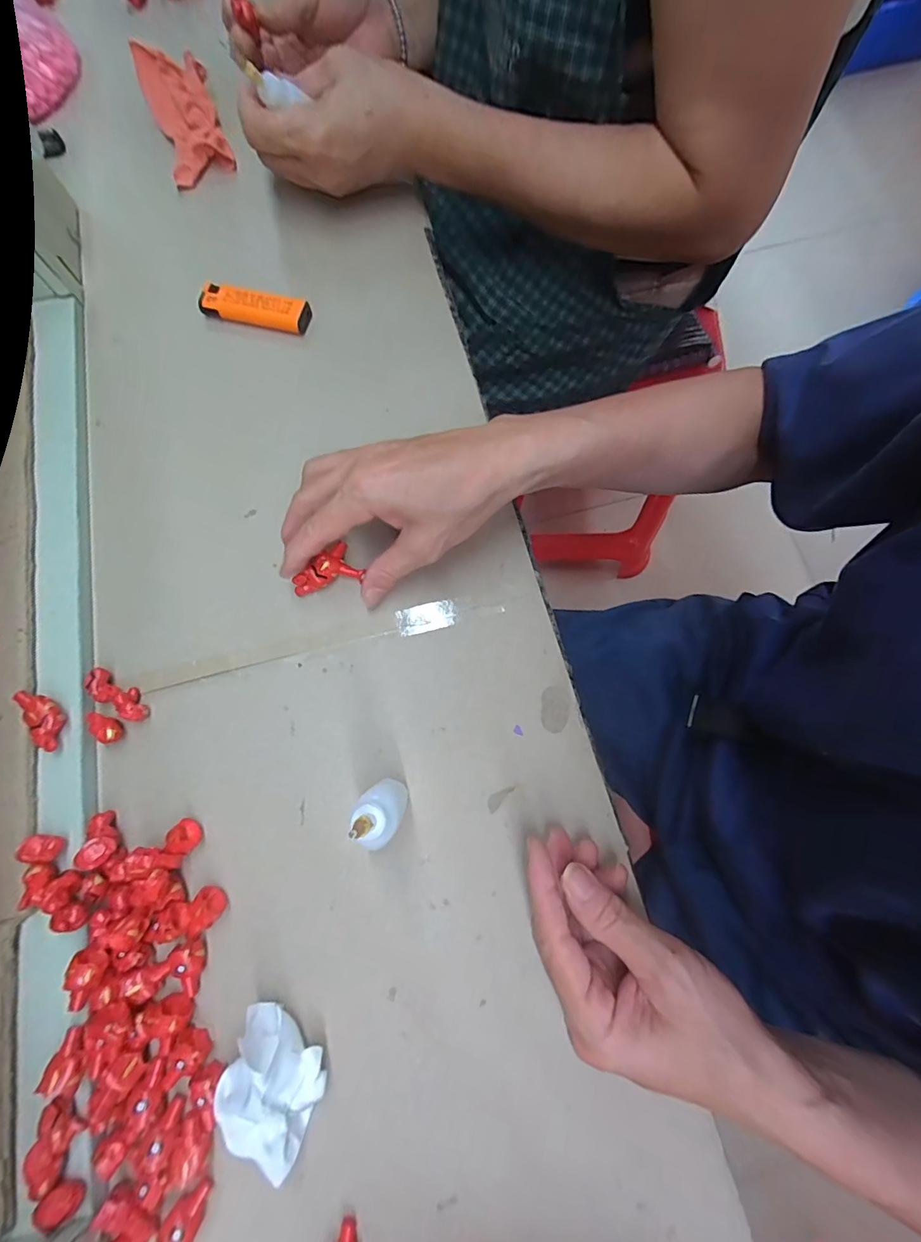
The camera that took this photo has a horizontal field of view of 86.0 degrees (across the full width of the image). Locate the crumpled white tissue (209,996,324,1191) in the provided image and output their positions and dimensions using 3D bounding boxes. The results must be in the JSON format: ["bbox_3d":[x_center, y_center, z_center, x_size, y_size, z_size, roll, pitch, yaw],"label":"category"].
[{"bbox_3d":[-0.091,0.223,0.235,0.054,0.036,0.048,29,77,8],"label":"crumpled white tissue"}]

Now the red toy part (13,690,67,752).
[{"bbox_3d":[-0.238,0.054,0.282,0.016,0.012,0.038,-36,78,-9],"label":"red toy part"}]

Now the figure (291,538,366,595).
[{"bbox_3d":[-0.083,-0.028,0.309,0.041,0.013,0.024,-41,79,-9],"label":"figure"}]

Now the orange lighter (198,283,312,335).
[{"bbox_3d":[-0.153,-0.232,0.368,0.082,0.016,0.021,14,76,4],"label":"orange lighter"}]

